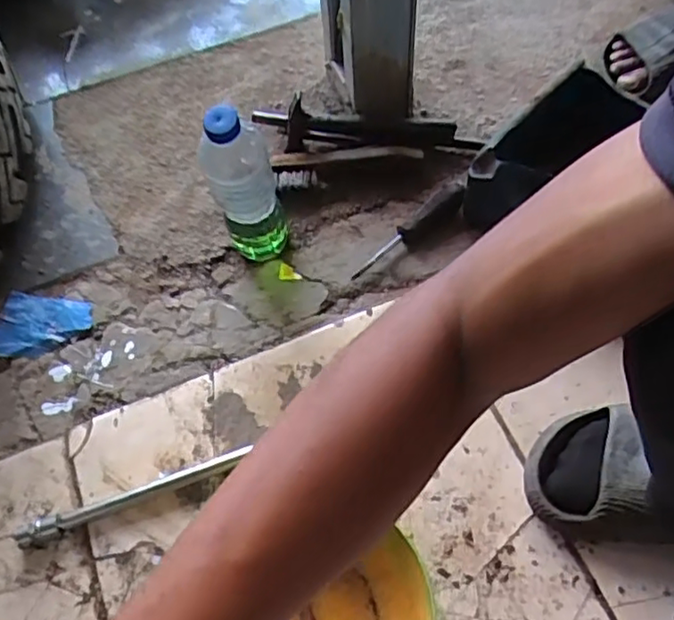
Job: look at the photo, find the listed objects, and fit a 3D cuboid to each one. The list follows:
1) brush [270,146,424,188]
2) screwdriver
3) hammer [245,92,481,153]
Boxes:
[{"bbox_3d":[0.010,-0.180,0.778,0.186,0.036,0.044,-9,62,-2],"label":"brush"},{"bbox_3d":[0.081,-0.086,0.719,0.153,0.020,0.026,-36,65,5],"label":"screwdriver"},{"bbox_3d":[0.026,-0.215,0.795,0.268,0.073,0.047,4,62,5],"label":"hammer"}]

